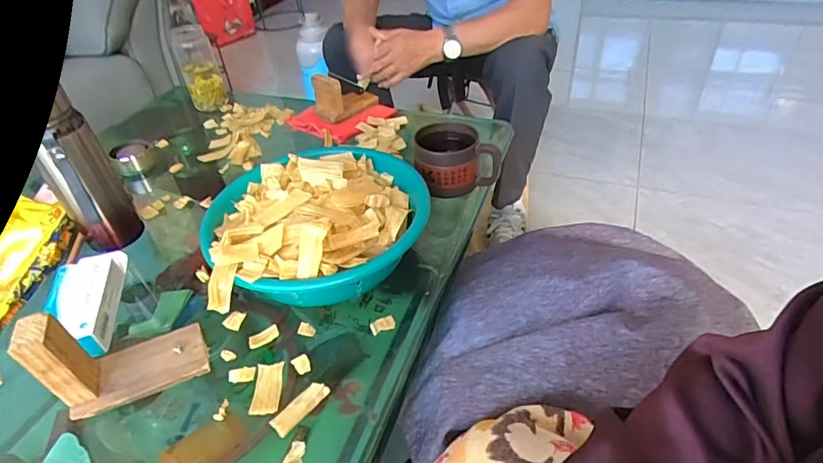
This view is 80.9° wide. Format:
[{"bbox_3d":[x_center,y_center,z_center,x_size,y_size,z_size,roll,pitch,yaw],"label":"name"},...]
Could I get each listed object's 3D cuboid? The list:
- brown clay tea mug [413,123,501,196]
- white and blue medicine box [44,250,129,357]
[{"bbox_3d":[0.065,-0.112,0.723,0.120,0.073,0.112,-5,40,0],"label":"brown clay tea mug"},{"bbox_3d":[-0.391,0.083,0.572,0.071,0.035,0.164,-15,41,-12],"label":"white and blue medicine box"}]

